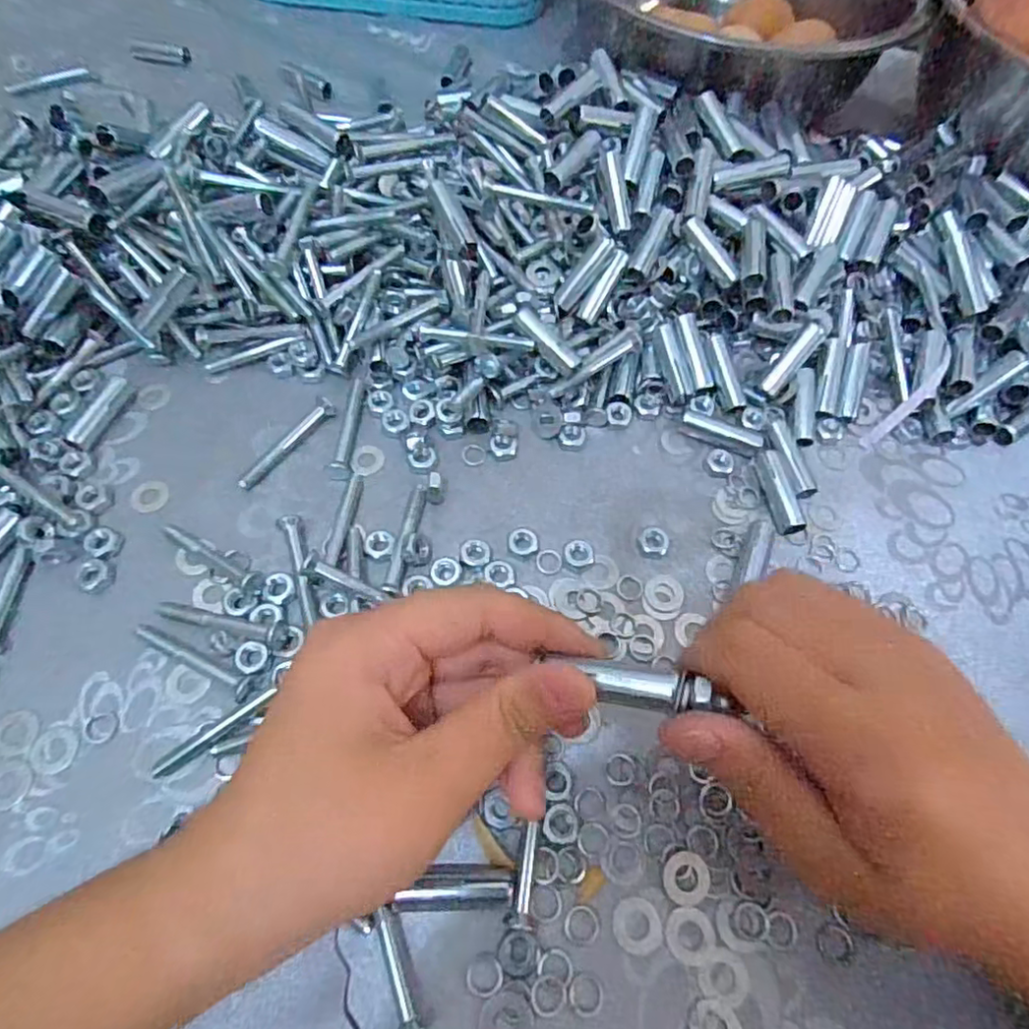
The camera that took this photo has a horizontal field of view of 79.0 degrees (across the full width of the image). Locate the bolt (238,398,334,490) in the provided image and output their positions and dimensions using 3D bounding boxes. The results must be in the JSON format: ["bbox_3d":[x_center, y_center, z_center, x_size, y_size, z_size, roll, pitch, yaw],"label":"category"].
[{"bbox_3d":[-0.105,-0.033,0.291,0.009,0.006,0.058,30,65,13],"label":"bolt"}]

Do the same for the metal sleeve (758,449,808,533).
[{"bbox_3d":[0.121,-0.012,0.287,0.011,0.008,0.043,-4,62,-5],"label":"metal sleeve"}]

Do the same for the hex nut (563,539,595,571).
[{"bbox_3d":[0.028,0.018,0.272,0.013,0.006,0.013,-22,65,-14],"label":"hex nut"}]

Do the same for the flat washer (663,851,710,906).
[{"bbox_3d":[0.060,0.125,0.215,0.016,0.004,0.016,1,62,-2],"label":"flat washer"}]

